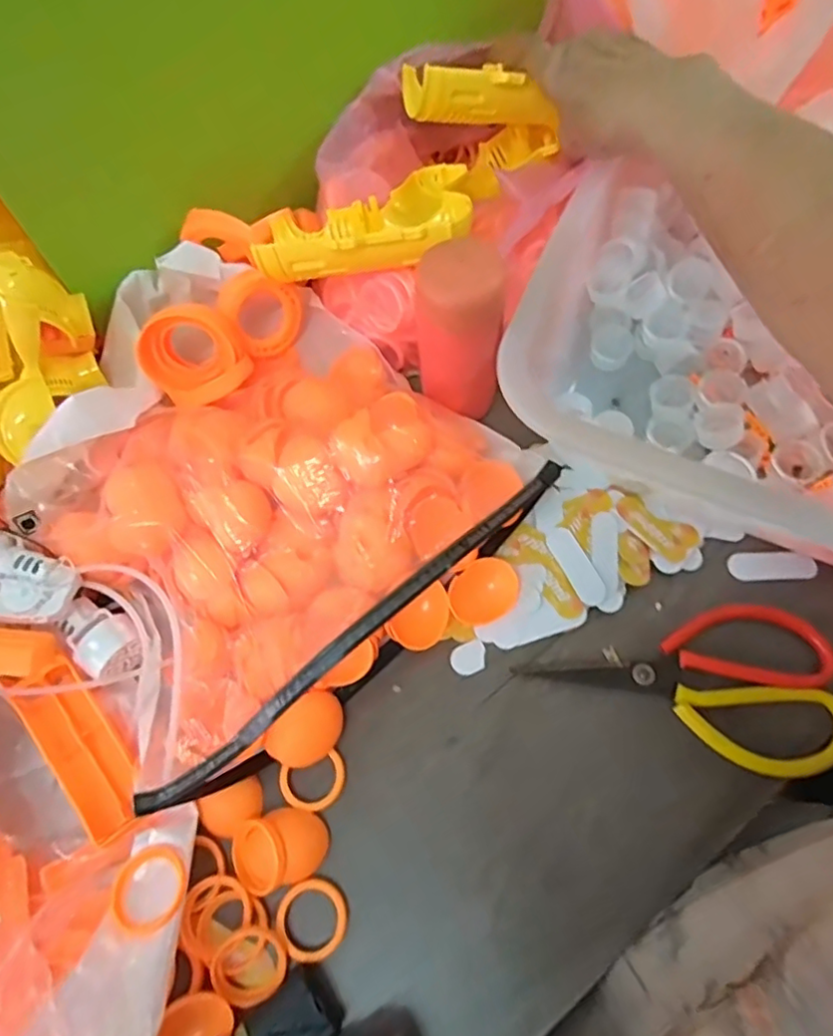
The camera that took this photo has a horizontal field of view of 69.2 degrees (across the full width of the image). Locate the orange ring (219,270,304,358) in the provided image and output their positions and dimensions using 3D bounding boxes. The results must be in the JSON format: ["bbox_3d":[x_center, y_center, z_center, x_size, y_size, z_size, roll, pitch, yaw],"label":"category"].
[{"bbox_3d":[-0.105,-0.141,0.416,0.052,0.056,0.010,-48,34,-2],"label":"orange ring"}]

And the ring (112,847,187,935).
[{"bbox_3d":[-0.128,0.178,0.290,0.033,0.007,0.036,-4,49,4],"label":"ring"}]

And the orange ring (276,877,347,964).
[{"bbox_3d":[-0.052,0.201,0.303,0.033,0.007,0.034,-1,66,2],"label":"orange ring"}]

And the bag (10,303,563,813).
[{"bbox_3d":[-0.084,-0.011,0.353,0.275,0.050,0.210,-40,71,-14],"label":"bag"}]

